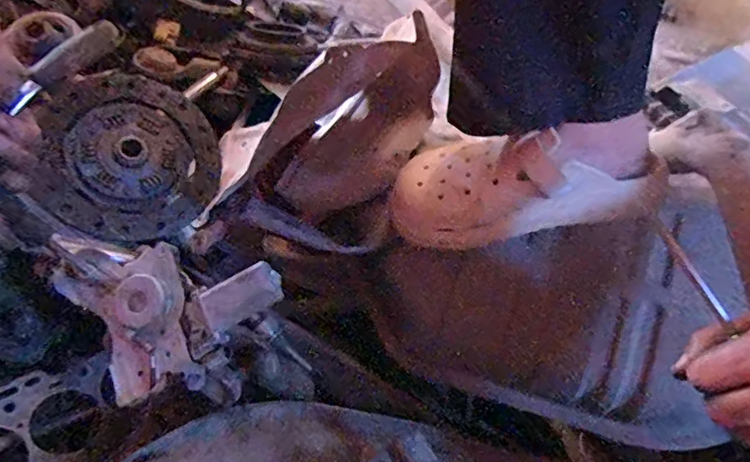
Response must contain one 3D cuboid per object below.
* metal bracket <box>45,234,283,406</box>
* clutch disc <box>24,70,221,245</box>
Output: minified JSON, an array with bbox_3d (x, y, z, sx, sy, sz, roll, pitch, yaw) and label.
[{"bbox_3d":[-0.194,0.053,0.488,0.150,0.070,0.173,-31,57,-27],"label":"metal bracket"},{"bbox_3d":[-0.261,-0.082,0.561,0.180,0.019,0.187,9,71,-26],"label":"clutch disc"}]

